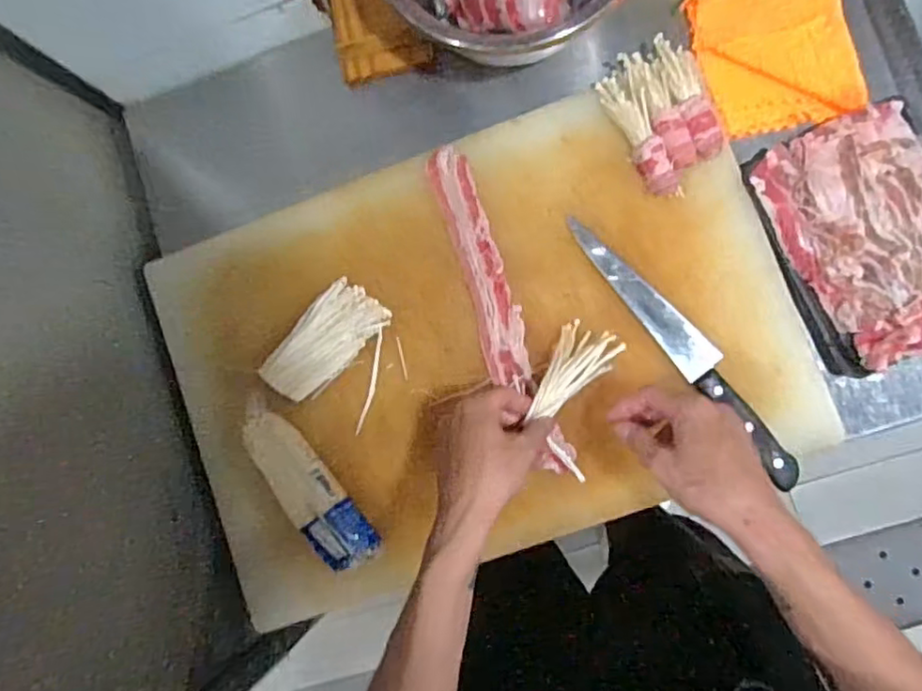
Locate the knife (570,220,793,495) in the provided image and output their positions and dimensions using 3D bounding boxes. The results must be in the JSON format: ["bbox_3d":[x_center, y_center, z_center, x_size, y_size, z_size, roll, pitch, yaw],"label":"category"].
[{"bbox_3d":[0.205,-0.002,0.584,0.035,0.017,0.305,-37,82,4],"label":"knife"}]

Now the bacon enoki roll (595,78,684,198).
[{"bbox_3d":[0.169,-0.199,0.593,0.034,0.024,0.128,-26,83,6],"label":"bacon enoki roll"}]

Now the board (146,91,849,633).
[{"bbox_3d":[0.009,-0.001,0.606,0.587,0.035,0.389,-19,84,6],"label":"board"}]

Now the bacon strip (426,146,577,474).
[{"bbox_3d":[0.032,-0.037,0.611,0.046,0.007,0.326,-20,85,6],"label":"bacon strip"}]

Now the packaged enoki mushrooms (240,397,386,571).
[{"bbox_3d":[-0.150,0.134,0.614,0.052,0.028,0.185,-39,82,4],"label":"packaged enoki mushrooms"}]

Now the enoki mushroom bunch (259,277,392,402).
[{"bbox_3d":[-0.133,-0.004,0.615,0.062,0.043,0.125,41,78,8],"label":"enoki mushroom bunch"}]

